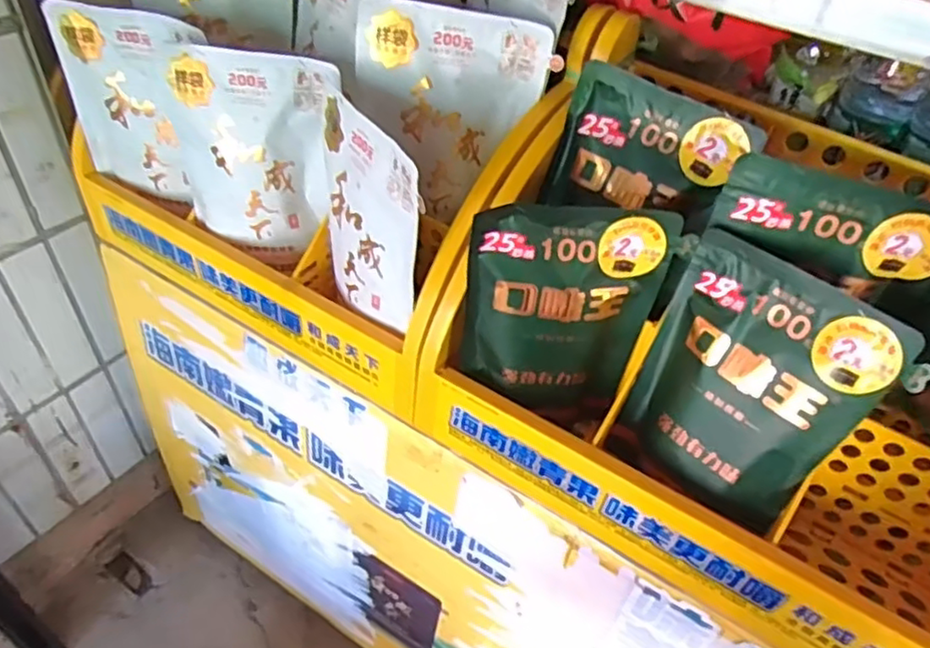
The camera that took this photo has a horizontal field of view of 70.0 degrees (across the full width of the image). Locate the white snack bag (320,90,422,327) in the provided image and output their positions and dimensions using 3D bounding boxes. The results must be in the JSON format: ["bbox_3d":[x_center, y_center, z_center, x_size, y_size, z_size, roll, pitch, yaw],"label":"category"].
[{"bbox_3d":[-0.091,-0.090,0.590,0.032,0.178,0.154,-22,49,-26],"label":"white snack bag"}]

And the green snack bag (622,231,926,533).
[{"bbox_3d":[0.225,0.048,0.531,0.160,0.202,0.055,36,29,29],"label":"green snack bag"}]

